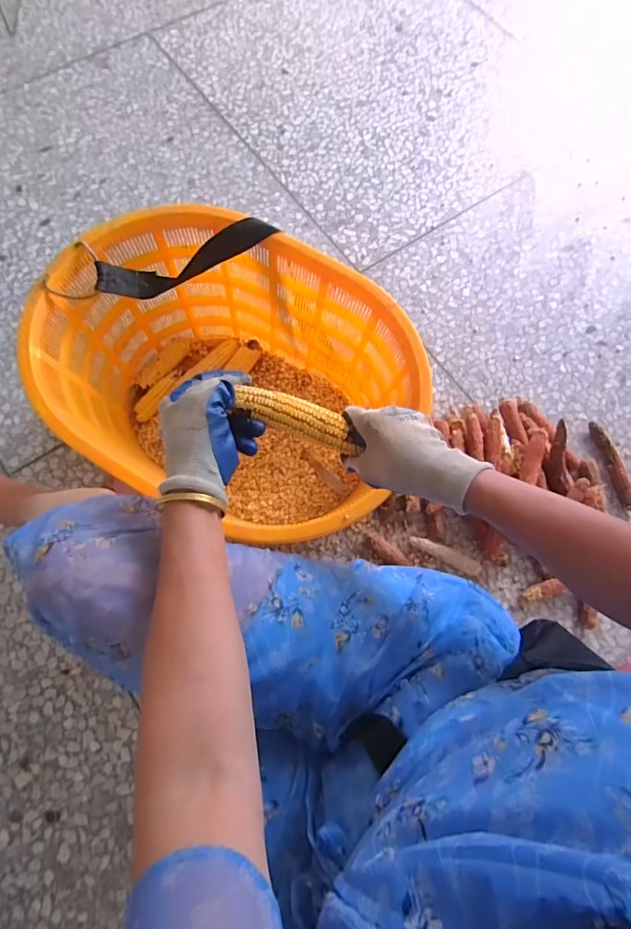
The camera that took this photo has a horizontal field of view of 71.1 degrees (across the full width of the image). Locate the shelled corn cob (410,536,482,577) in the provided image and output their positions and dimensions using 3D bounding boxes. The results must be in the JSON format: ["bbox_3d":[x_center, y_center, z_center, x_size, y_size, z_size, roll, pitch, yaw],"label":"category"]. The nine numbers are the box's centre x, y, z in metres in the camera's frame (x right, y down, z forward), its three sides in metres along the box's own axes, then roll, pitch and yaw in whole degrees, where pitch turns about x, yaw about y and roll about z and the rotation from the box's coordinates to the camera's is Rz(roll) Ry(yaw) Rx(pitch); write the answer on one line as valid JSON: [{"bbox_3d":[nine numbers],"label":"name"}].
[{"bbox_3d":[0.267,0.189,0.908,0.152,0.027,0.033,22,73,5],"label":"shelled corn cob"}]

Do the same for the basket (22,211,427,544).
[{"bbox_3d":[-0.149,-0.134,0.816,0.609,0.303,0.463,35,76,9],"label":"basket"}]

